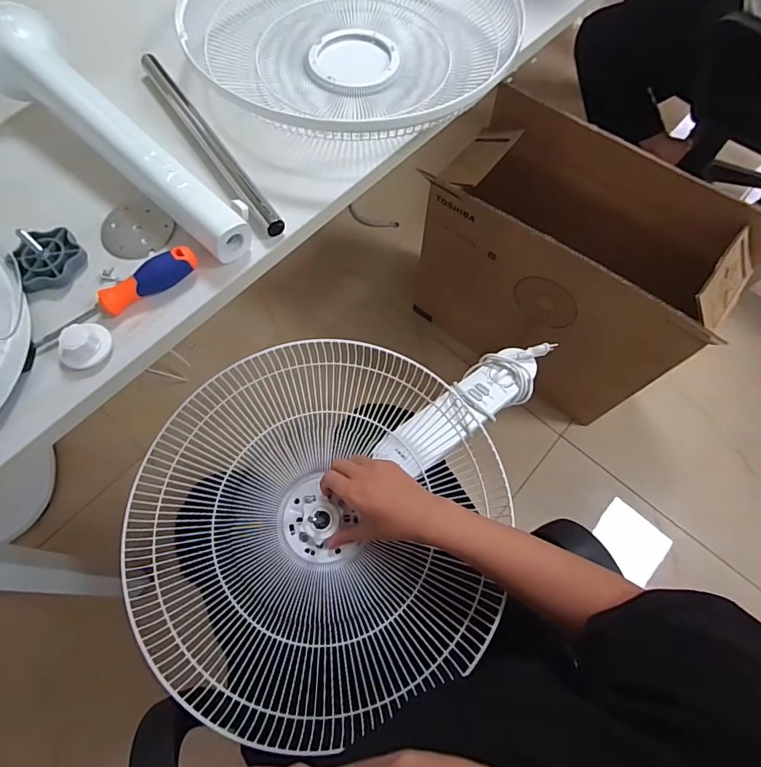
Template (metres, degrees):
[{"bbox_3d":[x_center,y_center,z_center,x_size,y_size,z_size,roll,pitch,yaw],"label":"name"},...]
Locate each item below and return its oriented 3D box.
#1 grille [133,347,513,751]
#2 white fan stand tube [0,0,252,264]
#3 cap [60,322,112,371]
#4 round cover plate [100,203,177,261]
[{"bbox_3d":[-0.071,0.166,0.545,0.421,0.107,0.422,0,68,-1],"label":"grille"},{"bbox_3d":[-0.318,-0.298,0.521,0.421,0.092,0.089,40,73,14],"label":"white fan stand tube"},{"bbox_3d":[-0.304,-0.040,0.451,0.040,0.031,0.049,17,69,6],"label":"cap"},{"bbox_3d":[-0.293,-0.182,0.526,0.081,0.005,0.074,1,72,-2],"label":"round cover plate"}]

